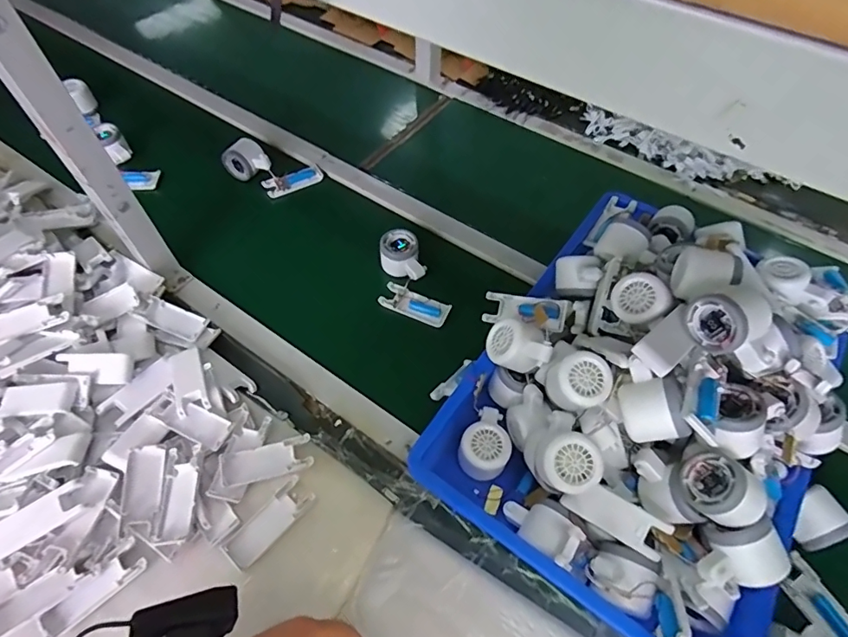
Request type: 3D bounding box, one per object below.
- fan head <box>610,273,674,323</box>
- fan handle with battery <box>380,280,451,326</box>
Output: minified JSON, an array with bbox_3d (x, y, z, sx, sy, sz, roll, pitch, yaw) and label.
[{"bbox_3d":[0.243,-0.019,0.537,0.058,0.034,0.055,-8,75,31],"label":"fan head"},{"bbox_3d":[-0.014,-0.019,0.723,0.104,0.016,0.038,24,59,14],"label":"fan handle with battery"}]

